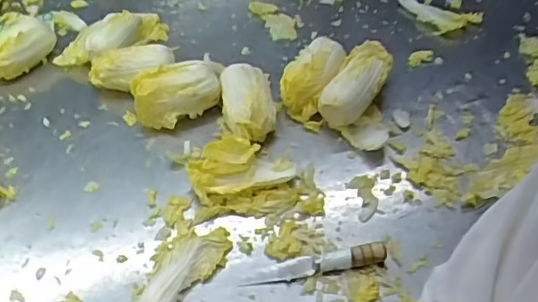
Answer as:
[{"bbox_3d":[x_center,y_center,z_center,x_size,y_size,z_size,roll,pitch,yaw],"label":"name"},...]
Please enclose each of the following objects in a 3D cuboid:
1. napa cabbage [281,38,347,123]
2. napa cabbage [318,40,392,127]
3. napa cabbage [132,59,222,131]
[{"bbox_3d":[0.076,-0.123,0.940,0.070,0.071,0.136,29,58,24],"label":"napa cabbage"},{"bbox_3d":[0.149,-0.115,0.915,0.071,0.068,0.169,24,55,20],"label":"napa cabbage"},{"bbox_3d":[-0.153,-0.095,0.928,0.144,0.072,0.091,-24,53,-16],"label":"napa cabbage"}]

